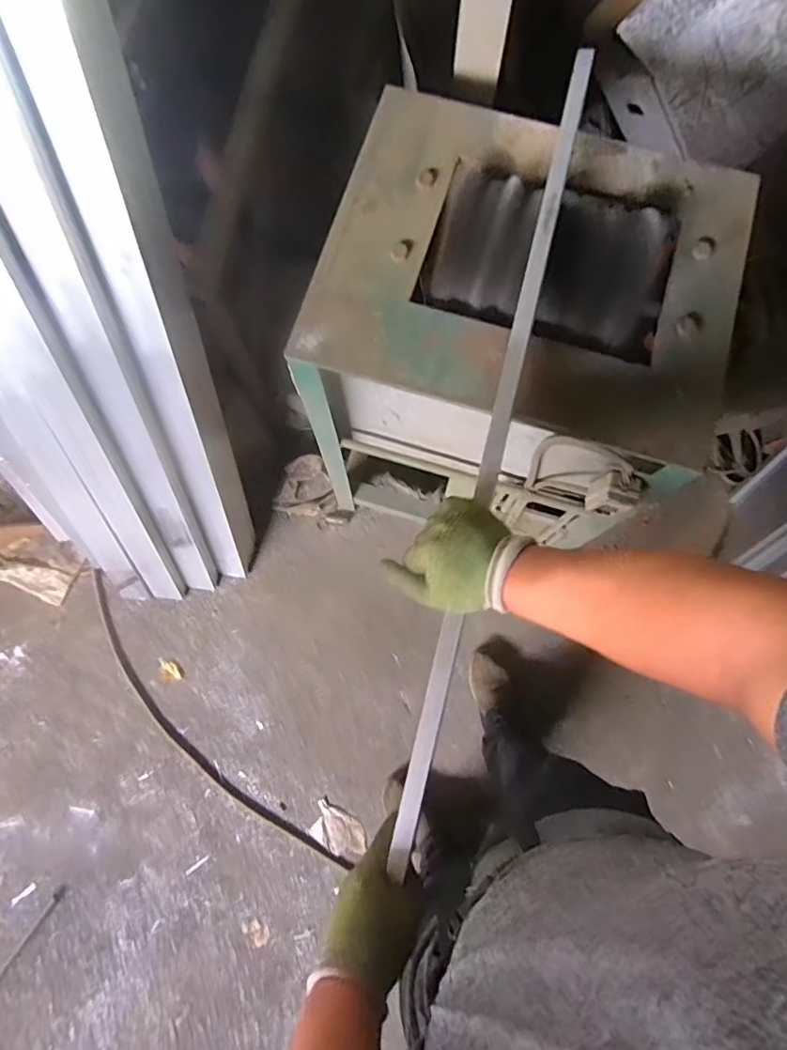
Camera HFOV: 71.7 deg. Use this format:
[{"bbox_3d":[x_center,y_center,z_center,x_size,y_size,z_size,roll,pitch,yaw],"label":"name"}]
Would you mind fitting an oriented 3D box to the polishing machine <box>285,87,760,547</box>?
[{"bbox_3d":[0.199,-0.279,1.111,0.599,0.796,0.523,15,77,3],"label":"polishing machine"}]

